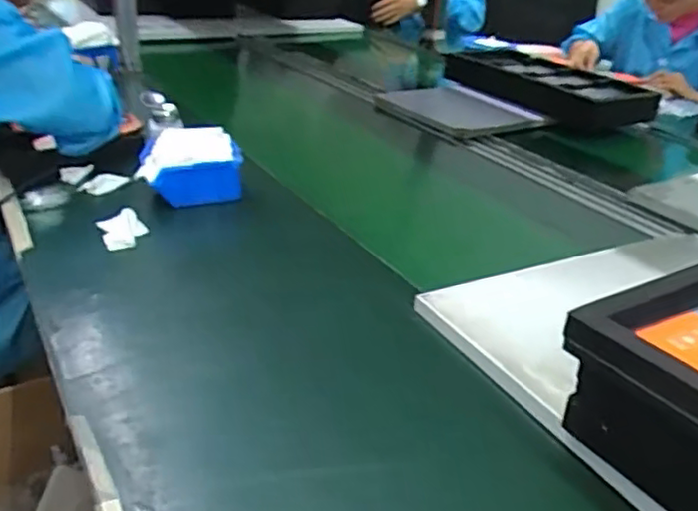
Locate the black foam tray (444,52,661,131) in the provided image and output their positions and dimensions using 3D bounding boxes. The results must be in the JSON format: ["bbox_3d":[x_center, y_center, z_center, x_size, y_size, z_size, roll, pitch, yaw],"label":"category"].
[{"bbox_3d":[0.490,-0.413,1.593,0.283,0.072,0.485,-19,36,-37],"label":"black foam tray"}]

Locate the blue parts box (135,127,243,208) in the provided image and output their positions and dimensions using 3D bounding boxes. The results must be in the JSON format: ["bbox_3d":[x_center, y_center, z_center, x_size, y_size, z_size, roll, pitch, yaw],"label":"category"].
[{"bbox_3d":[-0.235,-0.129,0.970,0.139,0.082,0.116,-7,30,-21],"label":"blue parts box"}]

